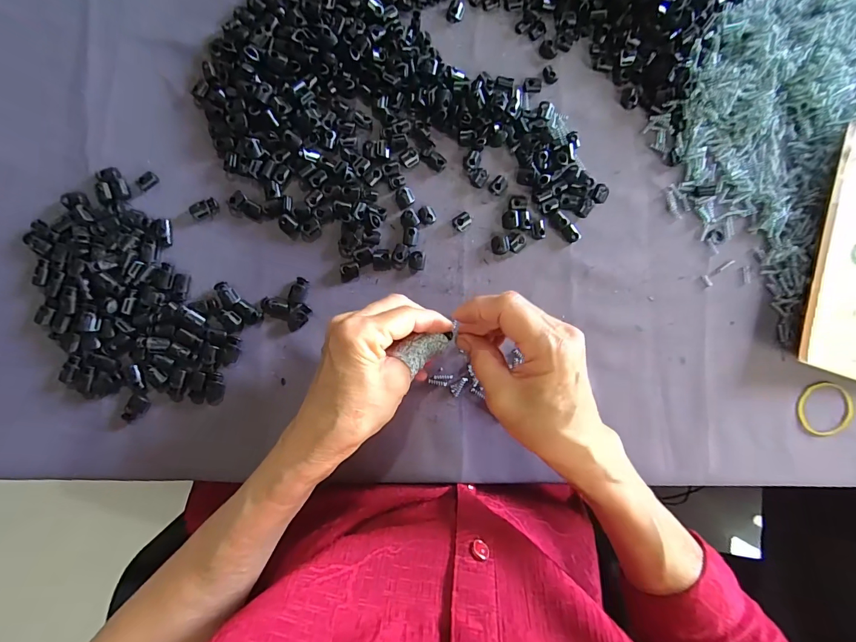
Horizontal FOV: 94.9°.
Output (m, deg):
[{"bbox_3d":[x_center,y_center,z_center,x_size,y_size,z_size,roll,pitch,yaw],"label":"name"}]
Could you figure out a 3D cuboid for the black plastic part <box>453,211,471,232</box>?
[{"bbox_3d":[0.028,-0.082,0.322,0.016,0.006,0.013,-42,91,-5],"label":"black plastic part"}]

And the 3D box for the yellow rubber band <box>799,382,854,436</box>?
[{"bbox_3d":[0.343,0.076,0.336,0.052,0.004,0.046,0,87,-4],"label":"yellow rubber band"}]

